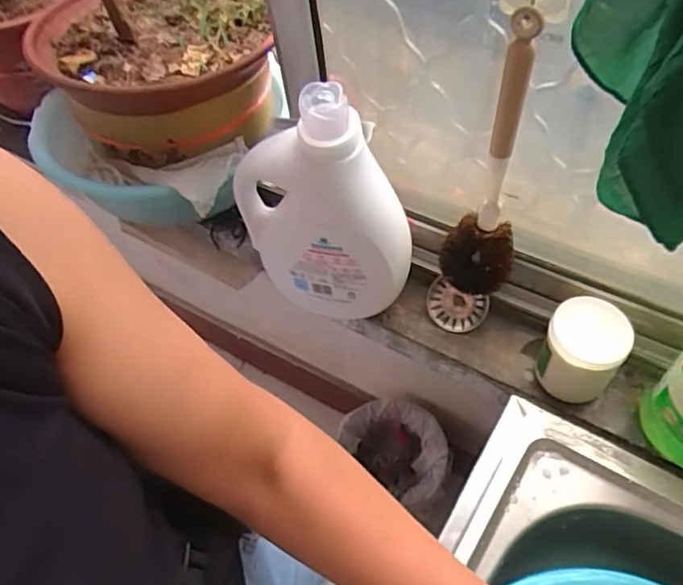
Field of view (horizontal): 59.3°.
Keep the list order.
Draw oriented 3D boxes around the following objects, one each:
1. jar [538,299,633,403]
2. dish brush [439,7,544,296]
[{"bbox_3d":[0.263,0.068,0.663,0.078,0.106,0.077,-2,55,3],"label":"jar"},{"bbox_3d":[0.146,-0.111,0.586,0.077,0.316,0.054,8,57,10],"label":"dish brush"}]

